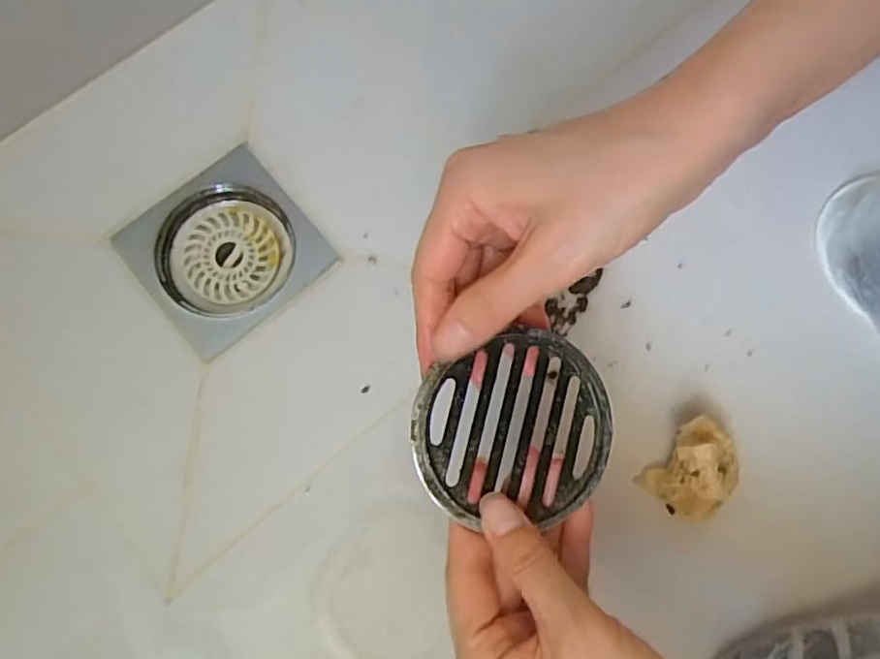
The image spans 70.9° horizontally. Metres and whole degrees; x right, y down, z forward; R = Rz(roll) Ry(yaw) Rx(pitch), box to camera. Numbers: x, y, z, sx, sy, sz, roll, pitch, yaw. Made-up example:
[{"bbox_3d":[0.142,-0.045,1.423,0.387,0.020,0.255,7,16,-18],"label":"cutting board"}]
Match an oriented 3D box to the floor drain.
[{"bbox_3d":[-0.128,-0.047,0.372,0.098,0.018,0.100,-39,81,-9],"label":"floor drain"}]

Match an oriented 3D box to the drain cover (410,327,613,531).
[{"bbox_3d":[0.029,0.037,0.240,0.079,0.006,0.072,6,84,-12],"label":"drain cover"}]

